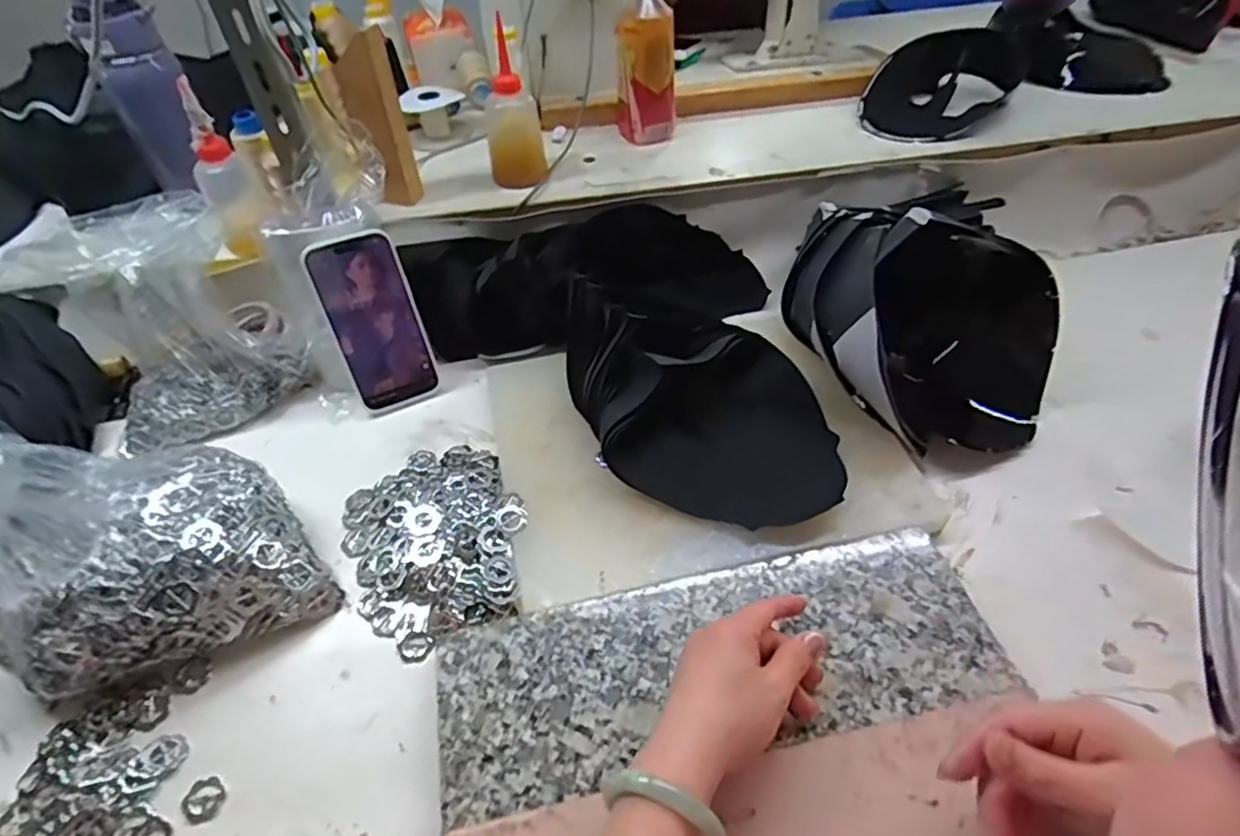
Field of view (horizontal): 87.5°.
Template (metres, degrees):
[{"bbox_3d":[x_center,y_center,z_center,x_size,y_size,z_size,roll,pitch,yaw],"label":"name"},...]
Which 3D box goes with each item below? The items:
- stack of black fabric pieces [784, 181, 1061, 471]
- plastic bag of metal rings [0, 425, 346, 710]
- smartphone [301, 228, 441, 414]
[{"bbox_3d":[0.264,-0.096,0.602,0.179,0.114,0.287,-30,53,-23],"label":"stack of black fabric pieces"},{"bbox_3d":[-0.339,0.048,0.418,0.199,0.224,0.165,-20,49,-15],"label":"plastic bag of metal rings"},{"bbox_3d":[-0.232,-0.090,0.618,0.081,0.165,0.012,-21,28,-16],"label":"smartphone"}]

